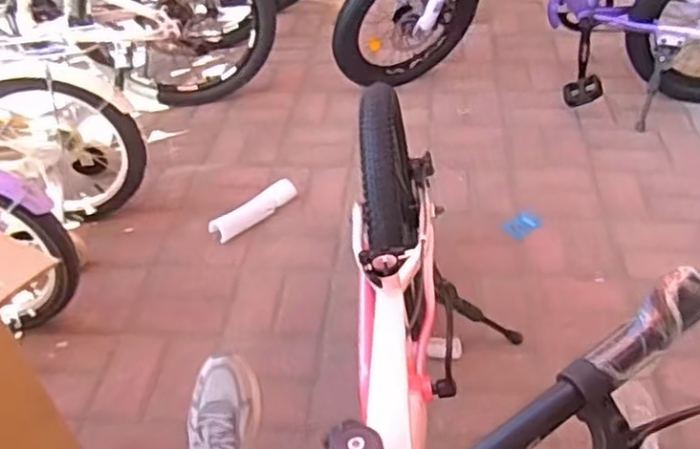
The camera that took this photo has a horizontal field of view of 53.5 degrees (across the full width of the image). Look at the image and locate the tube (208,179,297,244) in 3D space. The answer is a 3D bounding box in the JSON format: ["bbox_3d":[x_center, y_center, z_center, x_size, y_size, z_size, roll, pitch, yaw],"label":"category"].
[{"bbox_3d":[-0.215,-0.036,1.585,0.226,0.044,0.051,-33,48,-31],"label":"tube"}]

